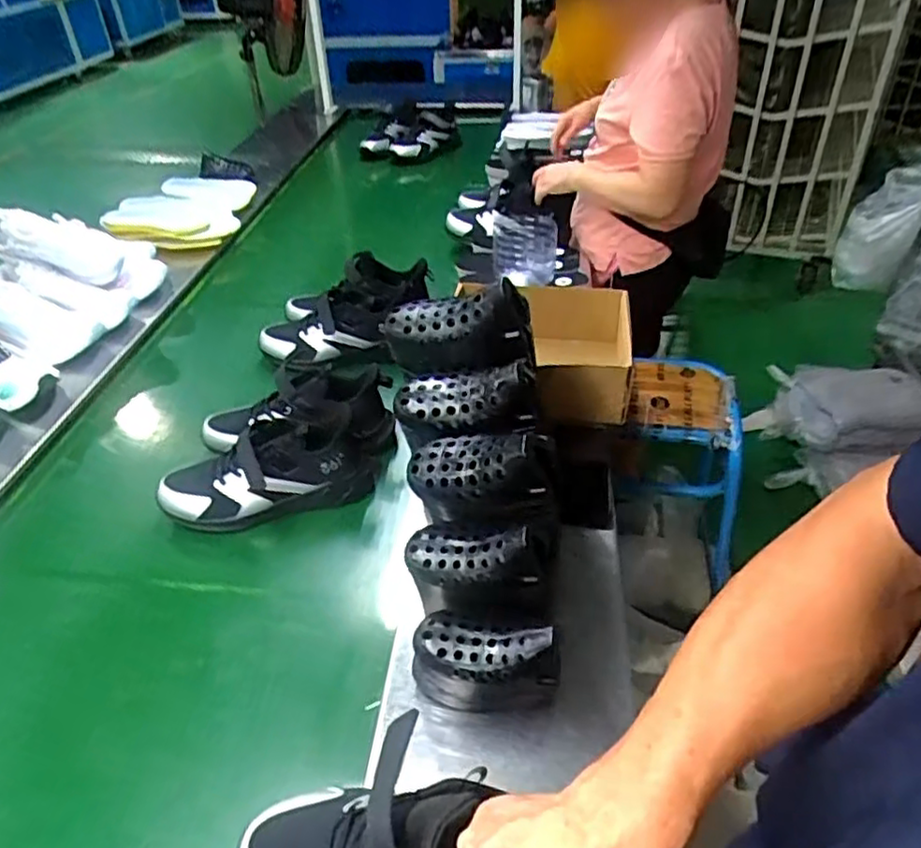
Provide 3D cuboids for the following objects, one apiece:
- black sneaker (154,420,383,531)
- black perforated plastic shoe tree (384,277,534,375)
[{"bbox_3d":[-0.244,0.057,0.868,0.277,0.110,0.097,-13,40,-15],"label":"black sneaker"},{"bbox_3d":[-0.003,-0.106,0.728,0.157,0.094,0.062,6,39,9],"label":"black perforated plastic shoe tree"}]

